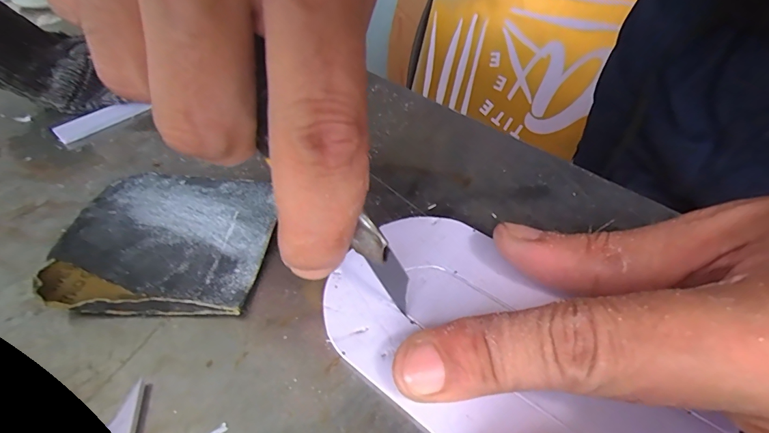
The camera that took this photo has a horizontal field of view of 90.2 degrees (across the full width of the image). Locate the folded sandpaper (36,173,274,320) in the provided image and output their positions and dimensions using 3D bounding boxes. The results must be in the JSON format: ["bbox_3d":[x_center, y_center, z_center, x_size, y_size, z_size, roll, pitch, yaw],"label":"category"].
[{"bbox_3d":[-0.075,0.007,0.134,0.069,0.007,0.058,3,45,2],"label":"folded sandpaper"}]

